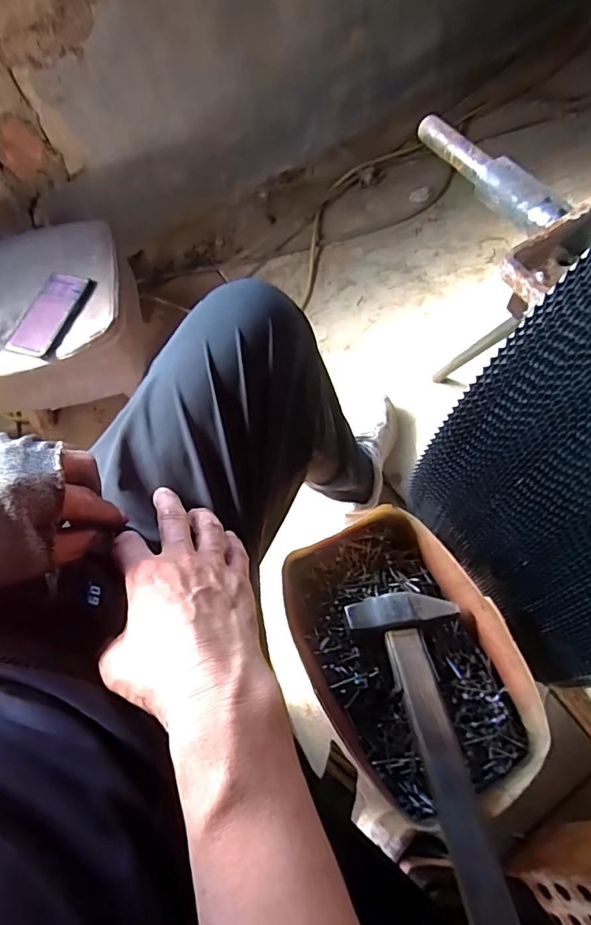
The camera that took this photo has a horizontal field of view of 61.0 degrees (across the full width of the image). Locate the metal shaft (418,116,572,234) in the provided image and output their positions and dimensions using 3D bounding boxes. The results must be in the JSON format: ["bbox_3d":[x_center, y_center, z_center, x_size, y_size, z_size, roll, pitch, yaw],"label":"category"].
[{"bbox_3d":[0.222,-0.340,0.584,0.040,0.039,0.223,-28,68,-9],"label":"metal shaft"}]

